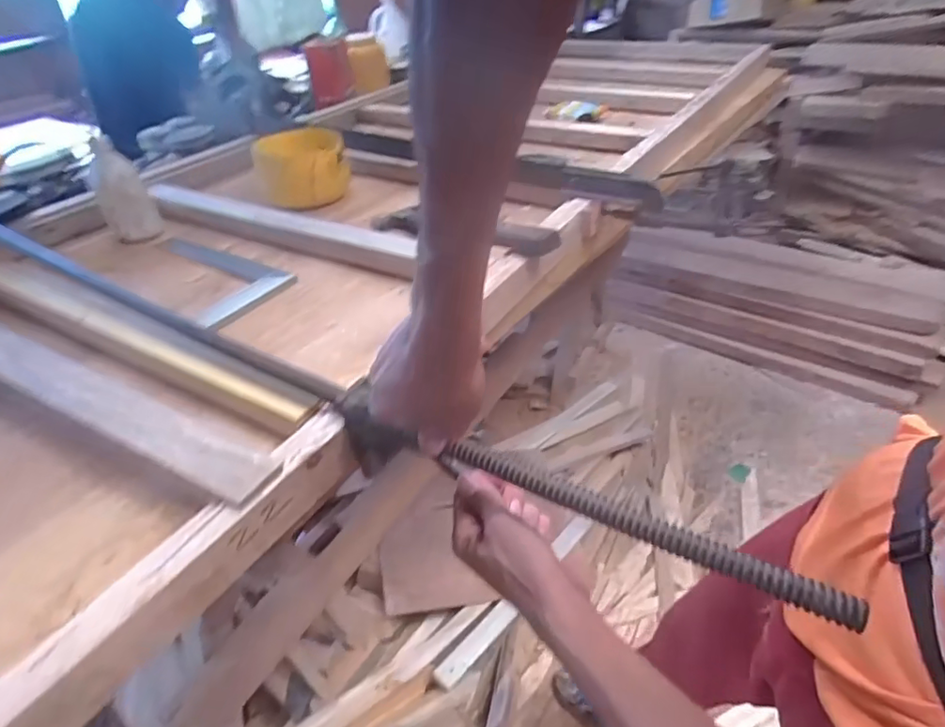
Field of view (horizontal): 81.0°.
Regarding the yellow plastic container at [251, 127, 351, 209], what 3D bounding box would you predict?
[{"bbox_3d":[-0.302,-0.348,0.981,0.157,0.117,0.096,-11,39,-9],"label":"yellow plastic container"}]

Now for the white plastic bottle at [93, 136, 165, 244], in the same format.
[{"bbox_3d":[-0.576,-0.284,0.905,0.074,0.147,0.082,-28,45,-28],"label":"white plastic bottle"}]

